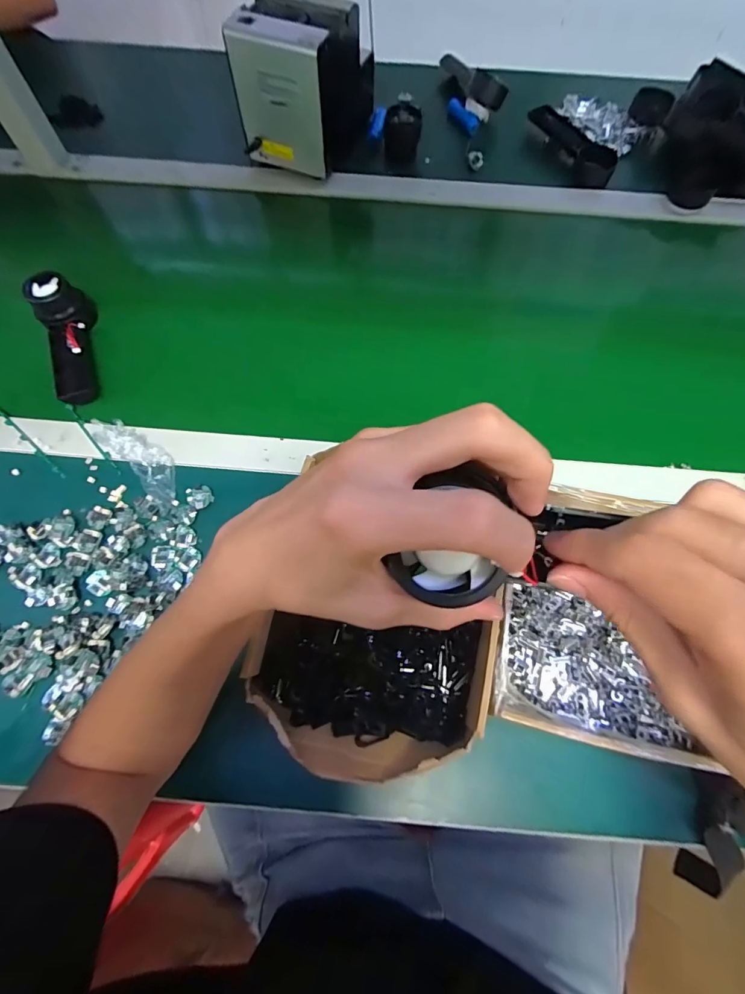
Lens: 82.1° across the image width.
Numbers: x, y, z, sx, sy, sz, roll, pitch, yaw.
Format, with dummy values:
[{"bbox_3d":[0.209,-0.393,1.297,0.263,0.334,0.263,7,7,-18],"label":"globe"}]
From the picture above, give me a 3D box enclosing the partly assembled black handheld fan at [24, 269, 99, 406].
[{"bbox_3d":[-0.351,-0.180,0.497,0.048,0.051,0.158,-15,83,-7],"label":"partly assembled black handheld fan"}]

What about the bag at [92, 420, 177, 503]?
[{"bbox_3d":[-0.241,-0.042,0.445,0.115,0.020,0.040,41,73,13],"label":"bag"}]

